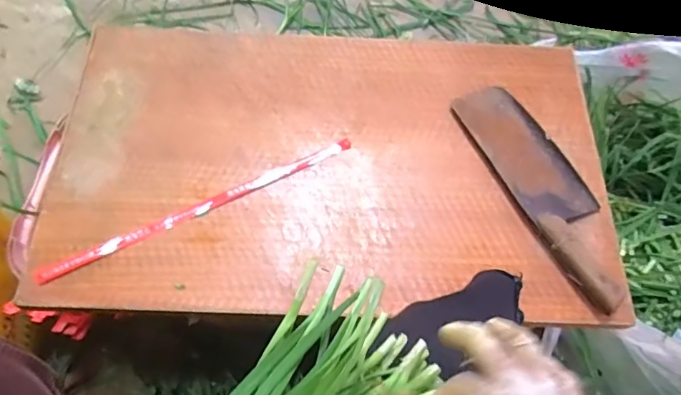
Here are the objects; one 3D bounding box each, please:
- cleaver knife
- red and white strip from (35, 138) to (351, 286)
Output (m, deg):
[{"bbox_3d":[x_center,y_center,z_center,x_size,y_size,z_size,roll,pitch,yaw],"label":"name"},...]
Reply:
[{"bbox_3d":[0.228,-0.019,0.558,0.084,0.034,0.276,-22,70,-12],"label":"cleaver knife"},{"bbox_3d":[-0.143,0.009,0.539,0.338,0.006,0.019,-24,71,-15],"label":"red and white strip"}]

